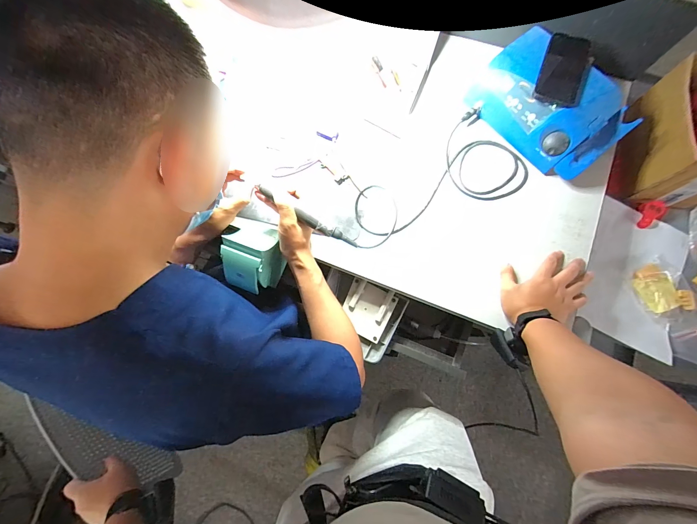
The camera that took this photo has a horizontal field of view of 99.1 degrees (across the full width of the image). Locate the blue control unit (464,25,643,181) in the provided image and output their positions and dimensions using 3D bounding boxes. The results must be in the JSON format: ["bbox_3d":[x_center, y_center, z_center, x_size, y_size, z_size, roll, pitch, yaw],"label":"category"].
[{"bbox_3d":[0.398,-0.310,0.583,0.187,0.084,0.274,-41,78,-8],"label":"blue control unit"}]

